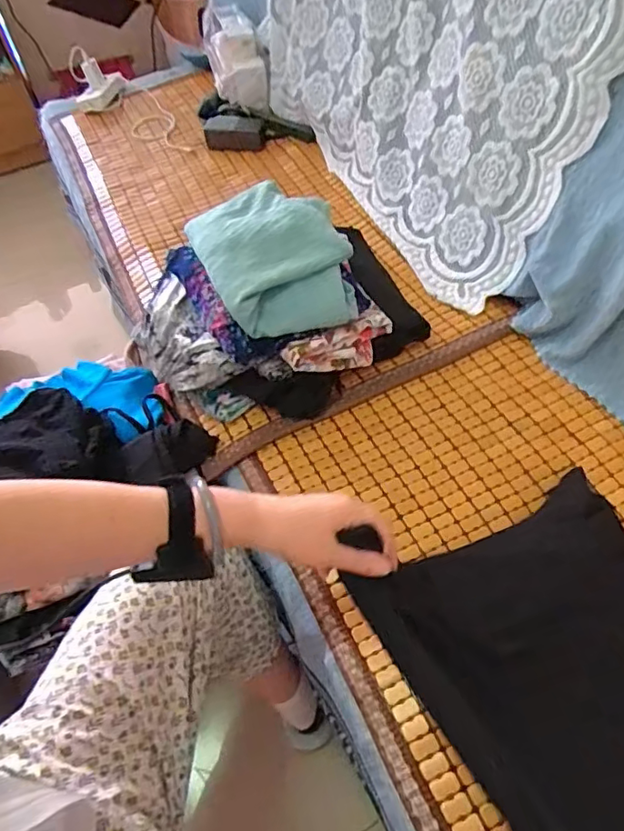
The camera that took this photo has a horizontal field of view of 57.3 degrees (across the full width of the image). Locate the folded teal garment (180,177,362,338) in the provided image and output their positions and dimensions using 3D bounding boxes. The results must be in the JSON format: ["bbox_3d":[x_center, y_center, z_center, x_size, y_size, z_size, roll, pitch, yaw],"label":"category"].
[{"bbox_3d":[-0.047,-0.215,0.772,0.195,0.072,0.224,-19,54,-9],"label":"folded teal garment"}]

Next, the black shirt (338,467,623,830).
[{"bbox_3d":[0.271,0.240,0.485,0.324,0.196,0.396,-26,56,-14],"label":"black shirt"}]

